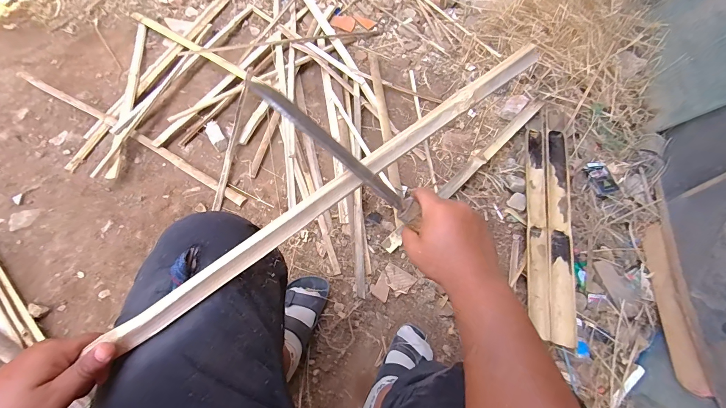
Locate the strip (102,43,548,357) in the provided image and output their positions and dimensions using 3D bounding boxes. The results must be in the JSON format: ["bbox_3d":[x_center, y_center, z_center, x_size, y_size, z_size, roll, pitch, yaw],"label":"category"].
[{"bbox_3d":[-0.020,-0.024,0.374,0.578,0.007,0.027,-36,106,-8],"label":"strip"}]

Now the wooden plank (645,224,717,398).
[{"bbox_3d":[0.708,0.213,0.739,0.022,0.055,0.416,20,51,8],"label":"wooden plank"}]

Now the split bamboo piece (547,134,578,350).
[{"bbox_3d":[0.527,0.049,0.864,0.060,0.028,0.617,14,63,5],"label":"split bamboo piece"}]

